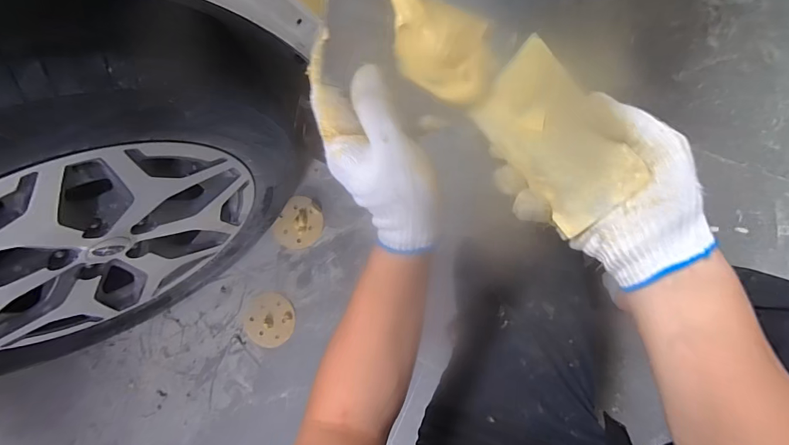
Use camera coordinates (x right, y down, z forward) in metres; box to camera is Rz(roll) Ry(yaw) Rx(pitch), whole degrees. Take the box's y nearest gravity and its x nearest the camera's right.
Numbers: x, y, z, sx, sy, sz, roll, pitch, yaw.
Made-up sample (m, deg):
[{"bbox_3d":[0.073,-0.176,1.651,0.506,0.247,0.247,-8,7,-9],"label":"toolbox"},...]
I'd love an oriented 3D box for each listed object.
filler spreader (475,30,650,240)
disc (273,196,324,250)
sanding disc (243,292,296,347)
[{"bbox_3d":[0.120,-0.062,0.305,0.070,0.011,0.129,-38,90,20],"label":"filler spreader"},{"bbox_3d":[-0.211,0.003,0.915,0.101,0.009,0.119,28,94,9],"label":"disc"},{"bbox_3d":[-0.279,0.217,0.906,0.115,0.006,0.113,-1,84,9],"label":"sanding disc"}]

